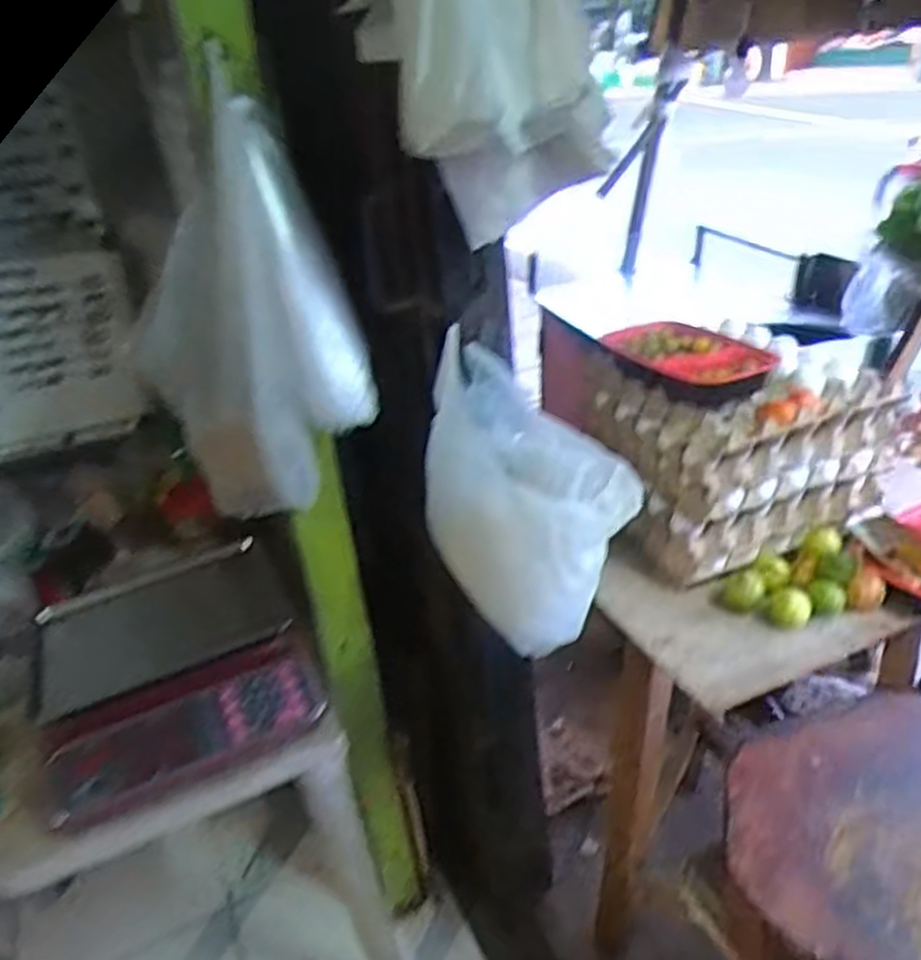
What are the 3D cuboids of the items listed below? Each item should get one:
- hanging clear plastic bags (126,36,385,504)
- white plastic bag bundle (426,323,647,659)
[{"bbox_3d":[-0.221,-0.167,0.849,0.230,0.435,0.133,22,41,40],"label":"hanging clear plastic bags"},{"bbox_3d":[0.078,0.017,0.917,0.152,0.303,0.213,-26,35,-29],"label":"white plastic bag bundle"}]

